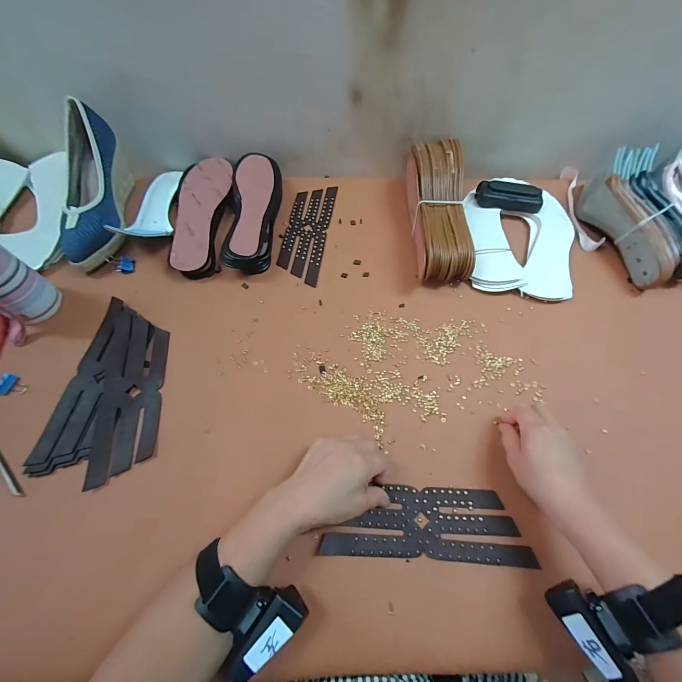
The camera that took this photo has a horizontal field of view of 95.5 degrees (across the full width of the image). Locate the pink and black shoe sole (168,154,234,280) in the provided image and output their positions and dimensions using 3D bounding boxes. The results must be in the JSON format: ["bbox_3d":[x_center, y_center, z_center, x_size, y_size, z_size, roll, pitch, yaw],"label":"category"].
[{"bbox_3d":[-0.224,-0.209,0.507,0.081,0.031,0.232,-4,64,-3],"label":"pink and black shoe sole"}]

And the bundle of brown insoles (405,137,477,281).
[{"bbox_3d":[0.154,-0.203,0.494,0.079,0.086,0.238,1,64,-1],"label":"bundle of brown insoles"}]

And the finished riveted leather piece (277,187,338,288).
[{"bbox_3d":[-0.056,-0.187,0.523,0.068,0.006,0.212,8,64,3],"label":"finished riveted leather piece"}]

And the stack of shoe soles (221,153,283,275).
[{"bbox_3d":[-0.139,-0.207,0.501,0.069,0.057,0.216,1,64,-1],"label":"stack of shoe soles"}]

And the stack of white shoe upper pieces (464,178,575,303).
[{"bbox_3d":[0.294,-0.178,0.518,0.167,0.024,0.241,12,64,5],"label":"stack of white shoe upper pieces"}]

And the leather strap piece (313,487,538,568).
[{"bbox_3d":[0.093,0.198,0.338,0.218,0.005,0.070,5,60,-1],"label":"leather strap piece"}]

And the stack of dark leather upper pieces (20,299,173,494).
[{"bbox_3d":[-0.282,0.057,0.392,0.120,0.010,0.216,5,64,1],"label":"stack of dark leather upper pieces"}]

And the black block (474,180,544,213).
[{"bbox_3d":[0.289,-0.249,0.537,0.103,0.028,0.045,9,64,3],"label":"black block"}]

